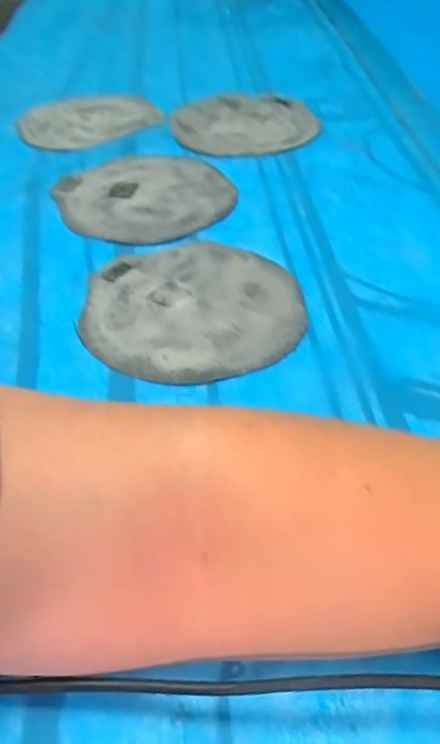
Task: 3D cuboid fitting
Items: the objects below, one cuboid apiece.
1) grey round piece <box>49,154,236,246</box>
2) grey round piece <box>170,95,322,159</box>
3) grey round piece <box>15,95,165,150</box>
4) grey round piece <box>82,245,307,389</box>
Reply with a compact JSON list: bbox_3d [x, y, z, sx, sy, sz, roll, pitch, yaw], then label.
[{"bbox_3d":[-0.063,-0.150,0.516,0.138,0.007,0.124,-18,45,-18],"label":"grey round piece"},{"bbox_3d":[0.029,-0.250,0.616,0.147,0.013,0.118,-21,46,-21],"label":"grey round piece"},{"bbox_3d":[-0.132,-0.257,0.625,0.116,0.013,0.131,24,47,22],"label":"grey round piece"},{"bbox_3d":[-0.018,-0.045,0.414,0.144,0.006,0.136,-2,43,-1],"label":"grey round piece"}]

